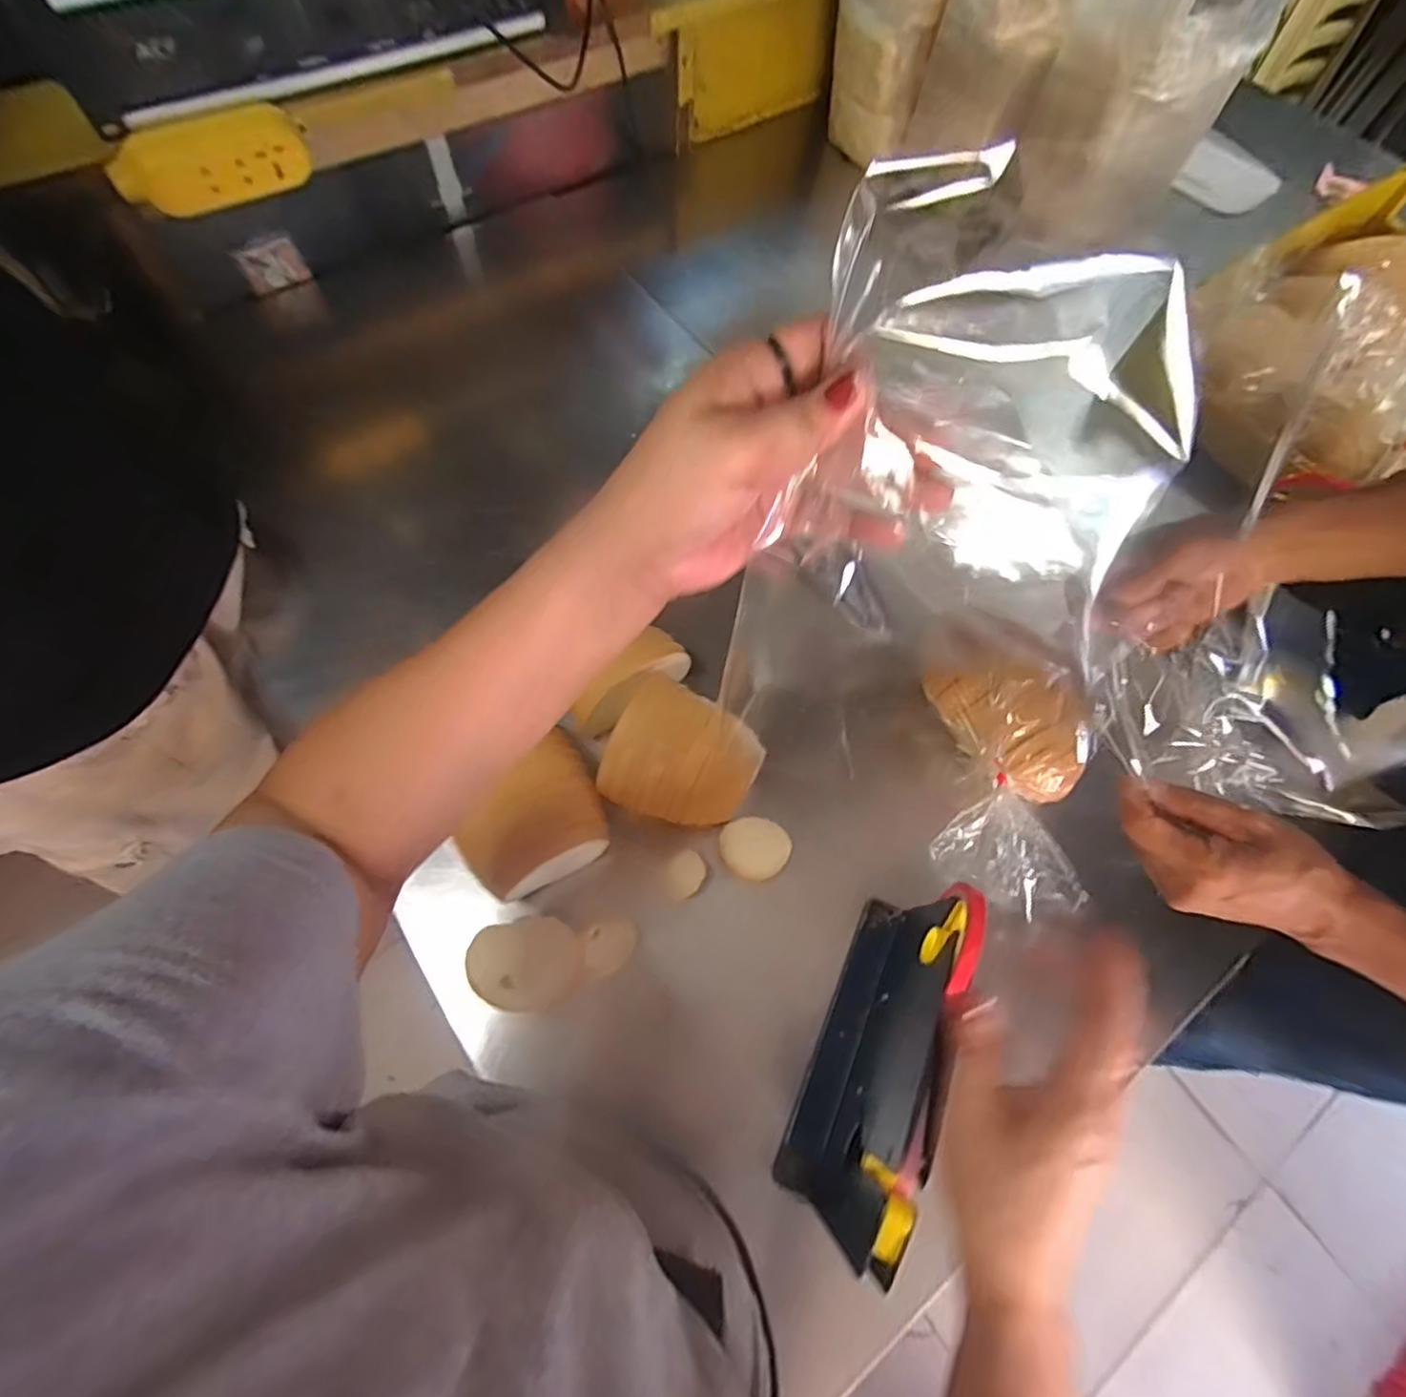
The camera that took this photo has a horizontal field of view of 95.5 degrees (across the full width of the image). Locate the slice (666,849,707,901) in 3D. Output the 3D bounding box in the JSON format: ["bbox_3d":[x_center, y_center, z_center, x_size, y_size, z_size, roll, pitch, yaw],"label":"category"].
[{"bbox_3d":[-0.014,0.148,0.532,0.028,0.016,0.039,25,68,8],"label":"slice"}]

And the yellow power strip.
[{"bbox_3d":[-0.462,-0.507,0.609,0.167,0.067,0.025,-34,72,-15],"label":"yellow power strip"}]

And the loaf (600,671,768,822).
[{"bbox_3d":[-0.016,0.053,0.534,0.120,0.093,0.101,21,67,7],"label":"loaf"}]

